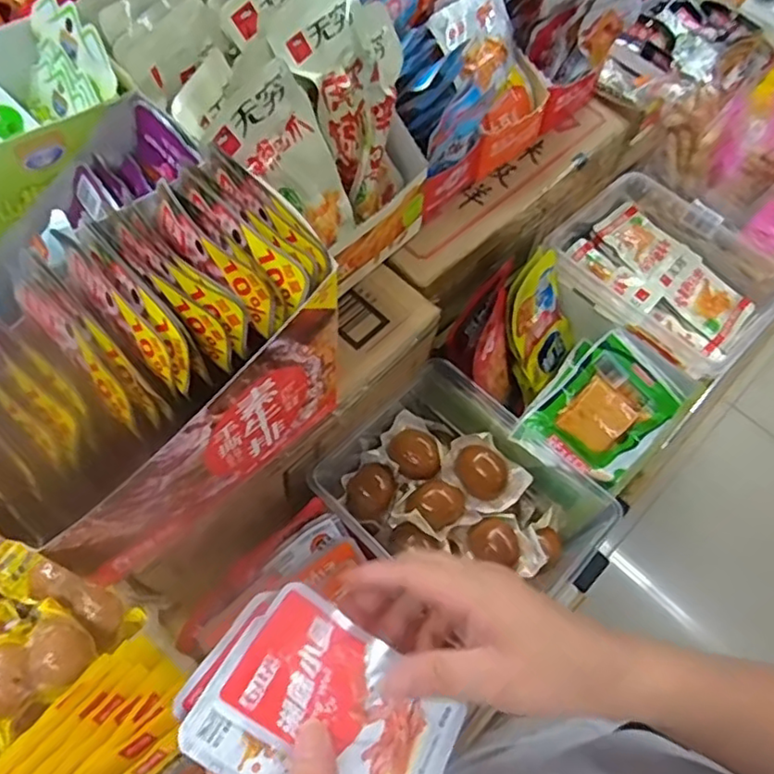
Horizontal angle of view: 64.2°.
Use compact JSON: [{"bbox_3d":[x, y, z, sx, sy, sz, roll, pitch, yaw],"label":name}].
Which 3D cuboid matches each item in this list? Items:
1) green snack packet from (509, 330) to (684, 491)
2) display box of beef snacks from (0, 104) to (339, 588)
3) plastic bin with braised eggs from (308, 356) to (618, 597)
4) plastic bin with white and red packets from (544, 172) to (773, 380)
[{"bbox_3d":[0.187,0.019,0.526,0.088,0.035,0.151,41,66,17],"label":"green snack packet"},{"bbox_3d":[-0.149,-0.027,0.340,0.184,0.134,0.174,-39,71,-22],"label":"display box of beef snacks"},{"bbox_3d":[0.062,0.095,0.509,0.210,0.081,0.142,39,66,16],"label":"plastic bin with braised eggs"},{"bbox_3d":[0.266,-0.108,0.607,0.155,0.062,0.196,-40,71,-22],"label":"plastic bin with white and red packets"}]

